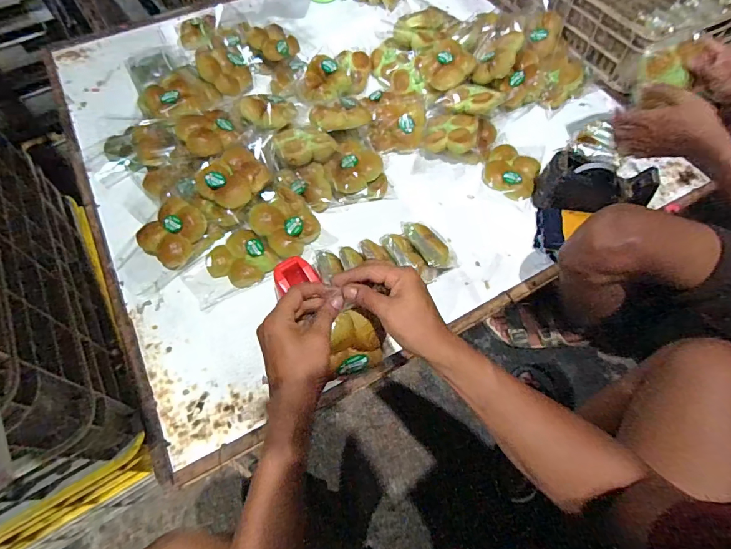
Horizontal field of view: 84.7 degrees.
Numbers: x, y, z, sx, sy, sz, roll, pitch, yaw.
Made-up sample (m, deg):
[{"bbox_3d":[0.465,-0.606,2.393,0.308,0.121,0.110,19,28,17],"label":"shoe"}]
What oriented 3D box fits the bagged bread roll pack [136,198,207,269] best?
[{"bbox_3d":[-0.355,-0.076,0.752,0.096,0.075,0.114,32,67,17],"label":"bagged bread roll pack"}]

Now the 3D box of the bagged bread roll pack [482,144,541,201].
[{"bbox_3d":[0.317,-0.226,0.869,0.109,0.037,0.146,20,64,12],"label":"bagged bread roll pack"}]

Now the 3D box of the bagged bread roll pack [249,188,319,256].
[{"bbox_3d":[-0.149,-0.098,0.756,0.106,0.044,0.115,-43,98,-21],"label":"bagged bread roll pack"}]

